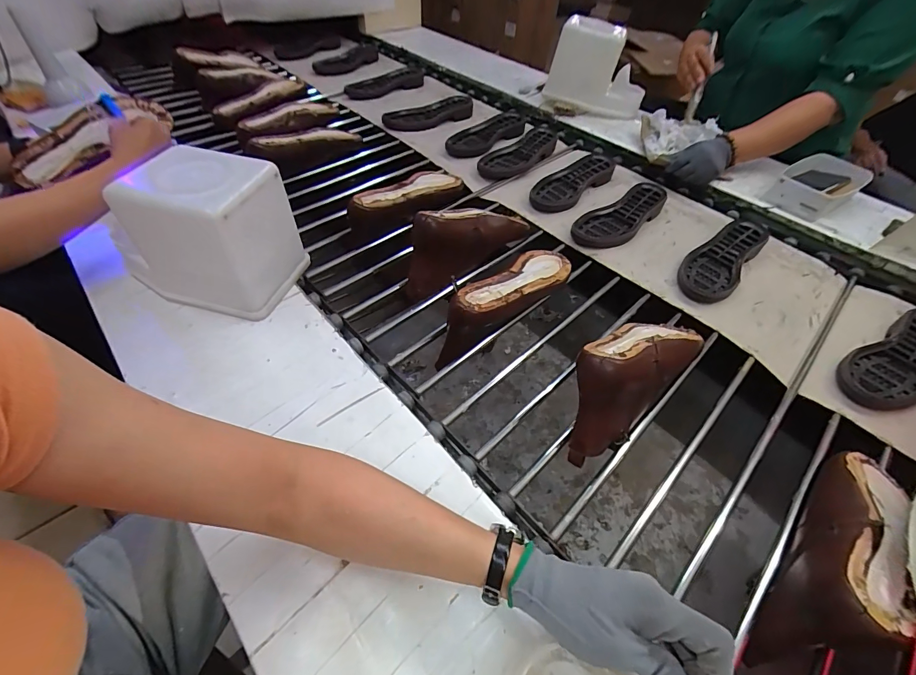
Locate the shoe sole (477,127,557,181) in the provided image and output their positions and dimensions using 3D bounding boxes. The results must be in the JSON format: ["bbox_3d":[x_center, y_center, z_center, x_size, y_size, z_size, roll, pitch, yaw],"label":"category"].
[{"bbox_3d":[0.155,-0.446,0.971,0.085,0.027,0.276,35,56,23],"label":"shoe sole"}]

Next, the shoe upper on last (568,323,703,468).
[{"bbox_3d":[0.217,0.041,0.505,0.240,0.111,0.090,-36,60,-29],"label":"shoe upper on last"}]

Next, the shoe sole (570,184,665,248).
[{"bbox_3d":[0.332,-0.246,0.812,0.275,0.033,0.093,-35,60,-28],"label":"shoe sole"}]

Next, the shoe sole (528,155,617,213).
[{"bbox_3d":[0.255,-0.350,0.890,0.097,0.031,0.268,35,56,23],"label":"shoe sole"}]

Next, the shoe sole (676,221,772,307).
[{"bbox_3d":[0.484,-0.150,0.734,0.090,0.031,0.268,35,56,23],"label":"shoe sole"}]

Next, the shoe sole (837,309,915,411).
[{"bbox_3d":[0.669,0.030,0.598,0.264,0.036,0.092,-23,55,-21],"label":"shoe sole"}]

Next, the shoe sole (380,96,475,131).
[{"bbox_3d":[-0.080,-0.588,1.064,0.260,0.048,0.094,-28,57,-24],"label":"shoe sole"}]

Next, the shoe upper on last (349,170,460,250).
[{"bbox_3d":[-0.089,-0.249,0.744,0.253,0.074,0.094,-35,60,-28],"label":"shoe upper on last"}]

